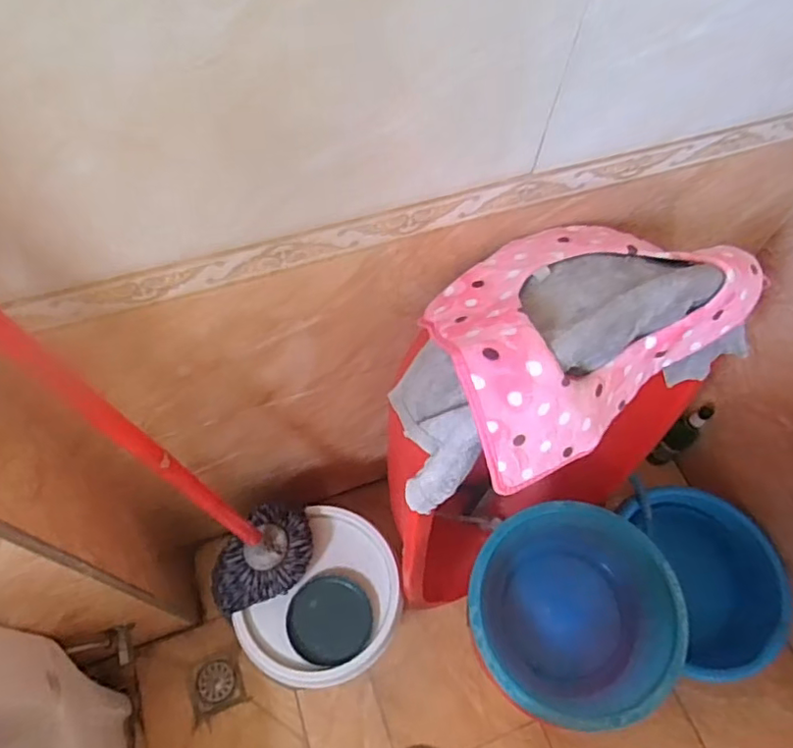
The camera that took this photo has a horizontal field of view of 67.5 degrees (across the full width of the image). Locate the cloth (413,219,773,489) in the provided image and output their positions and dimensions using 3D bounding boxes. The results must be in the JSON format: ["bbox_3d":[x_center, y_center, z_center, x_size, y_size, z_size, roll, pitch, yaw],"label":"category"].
[{"bbox_3d":[0.218,-0.076,0.718,0.431,0.141,0.257,-34,69,-19],"label":"cloth"}]

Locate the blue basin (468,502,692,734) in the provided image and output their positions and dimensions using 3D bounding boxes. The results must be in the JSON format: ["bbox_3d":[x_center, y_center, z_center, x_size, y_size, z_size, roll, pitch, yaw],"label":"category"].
[{"bbox_3d":[0.304,0.420,1.054,0.344,0.161,0.344,1,62,-3],"label":"blue basin"}]

